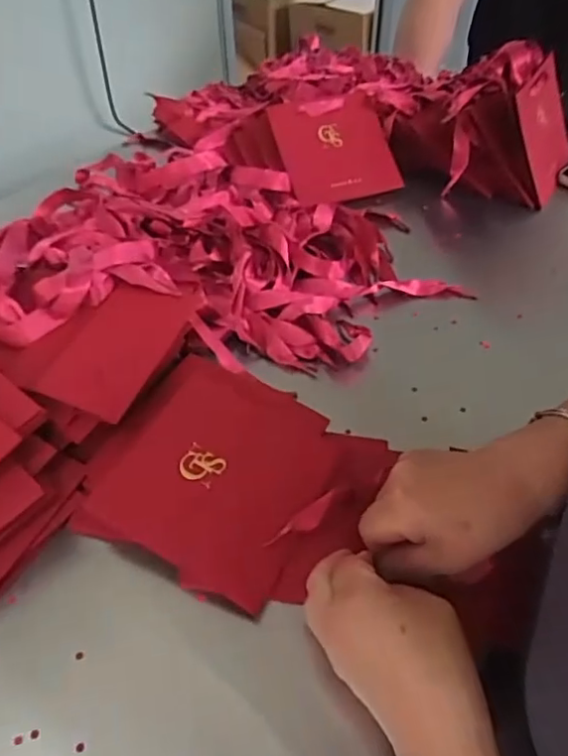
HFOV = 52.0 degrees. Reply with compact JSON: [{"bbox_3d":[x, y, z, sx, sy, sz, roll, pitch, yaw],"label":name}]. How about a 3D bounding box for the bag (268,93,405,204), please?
[{"bbox_3d":[0.065,-0.287,0.726,0.134,0.014,0.135,-14,81,-9],"label":"bag"}]

